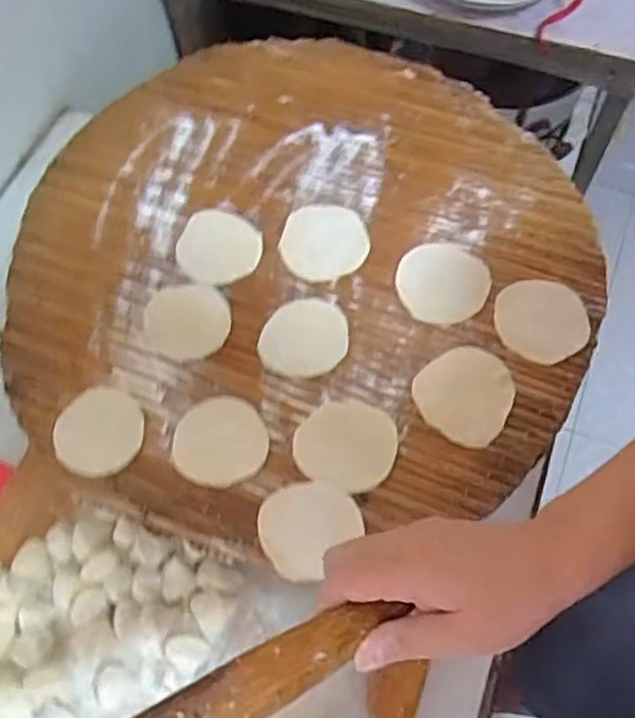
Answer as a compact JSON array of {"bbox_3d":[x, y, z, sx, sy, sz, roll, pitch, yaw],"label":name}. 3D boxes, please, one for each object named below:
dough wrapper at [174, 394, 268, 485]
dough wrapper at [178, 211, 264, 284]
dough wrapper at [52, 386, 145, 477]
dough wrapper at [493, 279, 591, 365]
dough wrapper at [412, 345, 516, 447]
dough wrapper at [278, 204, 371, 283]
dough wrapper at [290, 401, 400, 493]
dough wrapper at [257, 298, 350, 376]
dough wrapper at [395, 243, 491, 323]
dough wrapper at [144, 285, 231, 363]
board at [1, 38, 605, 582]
[{"bbox_3d":[-0.067,0.056,0.498,0.063,0.005,0.063,-1,63,3],"label":"dough wrapper"},{"bbox_3d":[-0.078,-0.089,0.570,0.063,0.005,0.064,2,67,-4],"label":"dough wrapper"},{"bbox_3d":[-0.155,0.050,0.505,0.060,0.006,0.066,-5,63,1],"label":"dough wrapper"},{"bbox_3d":[0.167,-0.031,0.531,0.067,0.004,0.069,16,65,12],"label":"dough wrapper"},{"bbox_3d":[0.106,0.023,0.508,0.065,0.005,0.069,1,68,-4],"label":"dough wrapper"},{"bbox_3d":[0.005,-0.096,0.573,0.068,0.004,0.070,-1,63,3],"label":"dough wrapper"},{"bbox_3d":[0.020,0.058,0.495,0.067,0.004,0.062,16,65,11],"label":"dough wrapper"},{"bbox_3d":[-0.010,-0.017,0.532,0.064,0.004,0.061,1,68,-1],"label":"dough wrapper"},{"bbox_3d":[0.097,-0.060,0.548,0.070,0.006,0.066,-1,63,3],"label":"dough wrapper"},{"bbox_3d":[-0.099,-0.029,0.543,0.064,0.004,0.063,-1,63,3],"label":"dough wrapper"},{"bbox_3d":[-0.017,-0.078,0.566,0.442,0.014,0.434,-1,63,3],"label":"board"}]

